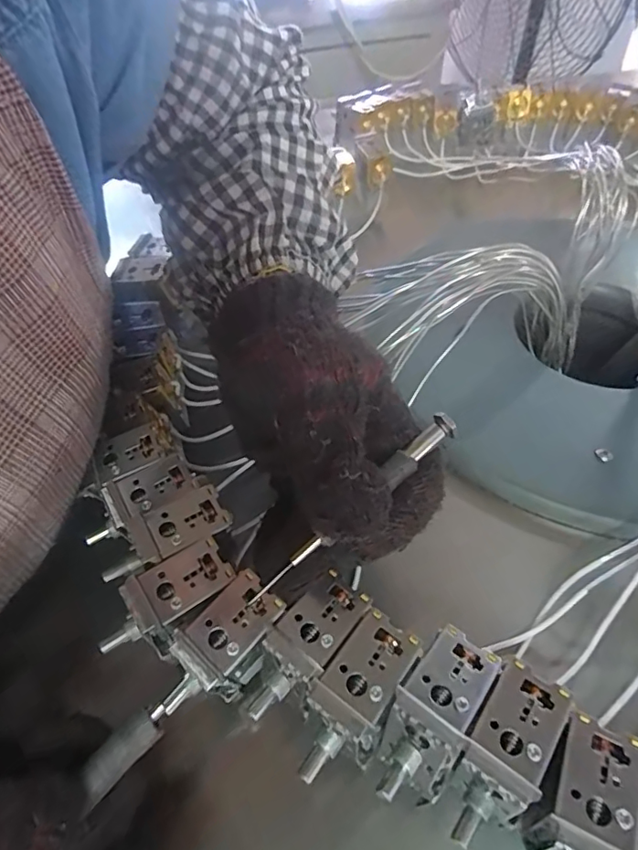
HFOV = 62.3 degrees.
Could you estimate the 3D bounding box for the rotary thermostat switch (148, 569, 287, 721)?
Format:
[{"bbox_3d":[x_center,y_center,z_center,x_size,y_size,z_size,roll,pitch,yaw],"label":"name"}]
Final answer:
[{"bbox_3d":[-0.036,0.081,0.188,0.026,0.019,0.052,27,55,23],"label":"rotary thermostat switch"}]

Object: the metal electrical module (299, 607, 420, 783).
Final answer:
[{"bbox_3d":[0.011,0.089,0.175,0.023,0.017,0.051,32,57,26],"label":"metal electrical module"}]

